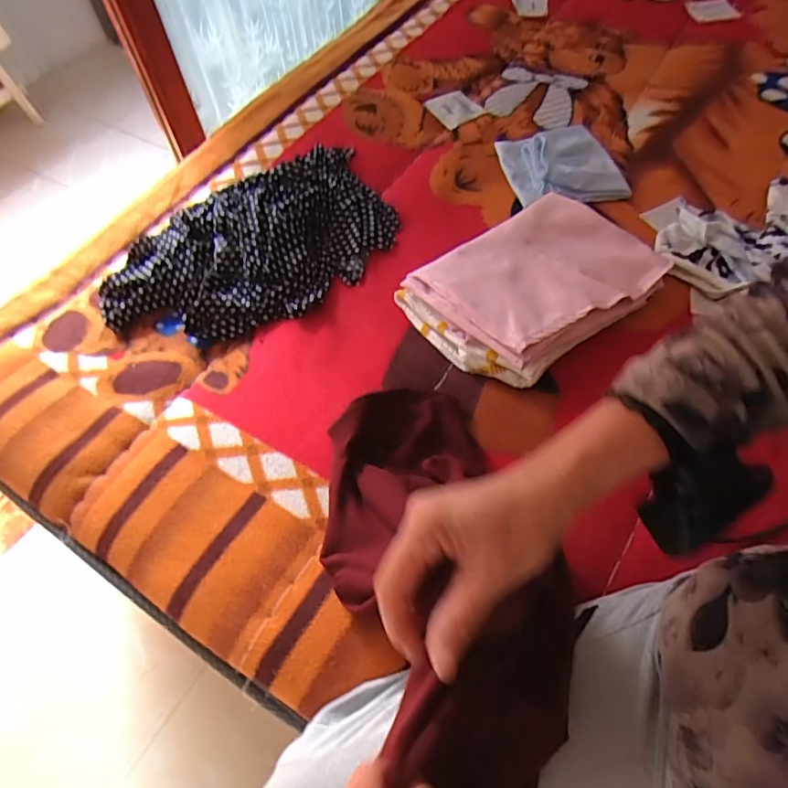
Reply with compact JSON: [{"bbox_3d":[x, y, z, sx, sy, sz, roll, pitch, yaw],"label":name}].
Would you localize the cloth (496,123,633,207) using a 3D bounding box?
[{"bbox_3d":[0.233,-0.324,0.732,0.144,0.027,0.154,-12,59,-5],"label":"cloth"}]

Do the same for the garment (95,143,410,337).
[{"bbox_3d":[-0.185,-0.201,0.660,0.383,0.058,0.259,-28,62,-14],"label":"garment"}]

